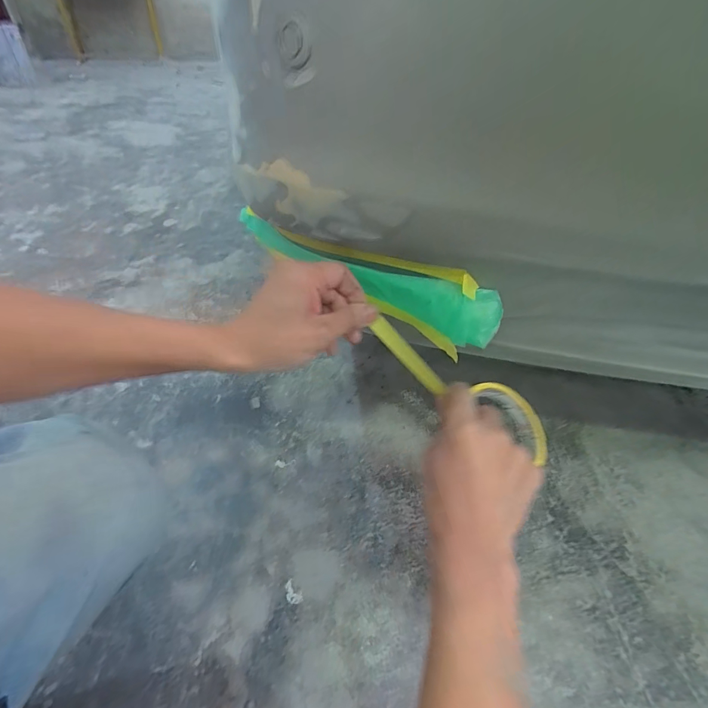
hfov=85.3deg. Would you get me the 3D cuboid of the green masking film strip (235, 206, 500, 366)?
[{"bbox_3d":[0.005,-0.079,0.366,0.264,0.067,0.027,26,47,16],"label":"green masking film strip"}]

